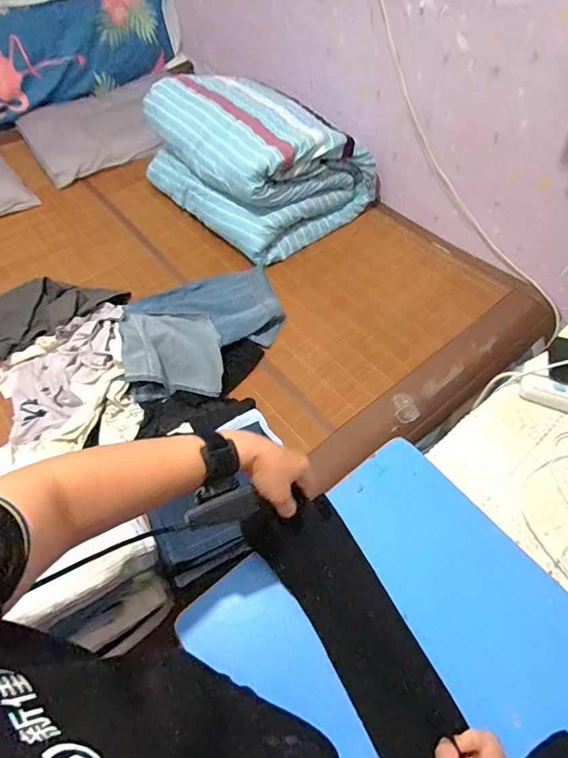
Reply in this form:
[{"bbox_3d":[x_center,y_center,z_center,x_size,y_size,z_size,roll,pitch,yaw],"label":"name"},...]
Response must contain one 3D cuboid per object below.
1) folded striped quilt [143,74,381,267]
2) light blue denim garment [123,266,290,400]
[{"bbox_3d":[-0.103,-0.726,1.421,0.669,0.306,0.494,39,64,23],"label":"folded striped quilt"},{"bbox_3d":[-0.209,-0.167,1.140,0.420,0.156,0.425,-13,57,-9],"label":"light blue denim garment"}]

